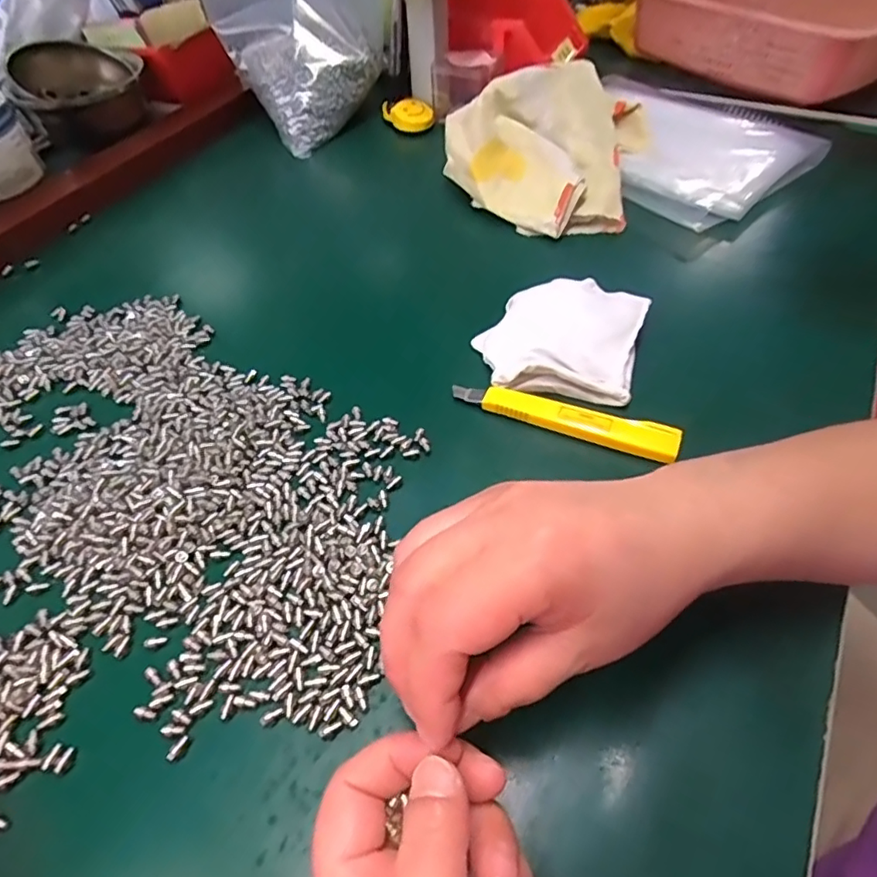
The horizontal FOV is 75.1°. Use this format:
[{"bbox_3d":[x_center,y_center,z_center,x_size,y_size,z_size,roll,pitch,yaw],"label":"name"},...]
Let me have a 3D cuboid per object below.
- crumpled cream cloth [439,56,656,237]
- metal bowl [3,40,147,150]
[{"bbox_3d":[0.088,-0.254,0.488,0.162,0.069,0.165,13,54,11],"label":"crumpled cream cloth"},{"bbox_3d":[-0.356,-0.348,0.575,0.113,0.068,0.113,-22,54,-15],"label":"metal bowl"}]

